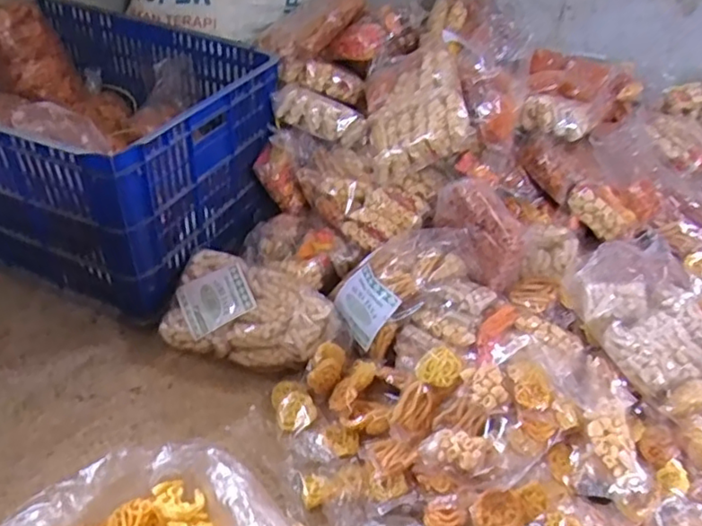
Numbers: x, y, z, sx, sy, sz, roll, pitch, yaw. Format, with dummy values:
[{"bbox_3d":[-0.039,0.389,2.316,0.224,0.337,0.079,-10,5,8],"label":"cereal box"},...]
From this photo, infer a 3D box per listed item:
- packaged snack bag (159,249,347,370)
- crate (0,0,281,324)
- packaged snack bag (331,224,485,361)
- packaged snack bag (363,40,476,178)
[{"bbox_3d":[-0.139,0.071,0.912,0.248,0.074,0.136,10,39,7],"label":"packaged snack bag"},{"bbox_3d":[-0.458,-0.207,1.035,0.589,0.279,0.404,19,40,18],"label":"crate"},{"bbox_3d":[0.075,0.019,0.898,0.216,0.082,0.127,-37,45,2],"label":"packaged snack bag"},{"bbox_3d":[0.102,-0.258,0.990,0.159,0.047,0.242,-20,51,19],"label":"packaged snack bag"}]

